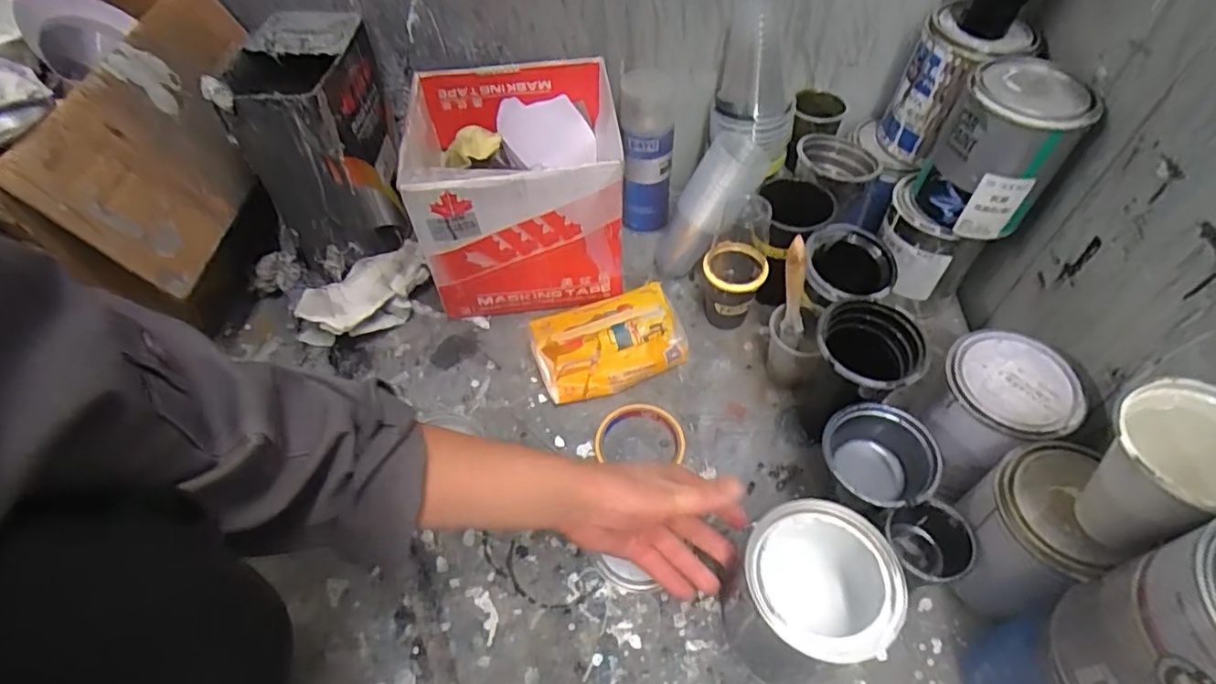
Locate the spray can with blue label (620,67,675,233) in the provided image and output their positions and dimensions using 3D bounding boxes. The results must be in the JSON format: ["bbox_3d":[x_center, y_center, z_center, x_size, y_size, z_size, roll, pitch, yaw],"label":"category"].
[{"bbox_3d":[0.047,-0.226,0.749,0.060,0.197,0.056,1,54,3],"label":"spray can with blue label"}]

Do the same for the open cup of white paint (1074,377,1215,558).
[{"bbox_3d":[0.355,0.091,0.395,0.082,0.114,0.085,-1,53,1],"label":"open cup of white paint"}]

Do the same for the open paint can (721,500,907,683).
[{"bbox_3d":[0.158,0.199,0.481,0.119,0.131,0.114,-29,58,-18],"label":"open paint can"}]

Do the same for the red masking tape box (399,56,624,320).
[{"bbox_3d":[-0.100,-0.182,0.720,0.219,0.200,0.221,-3,53,0],"label":"red masking tape box"}]

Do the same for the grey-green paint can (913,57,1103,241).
[{"bbox_3d":[0.373,-0.183,0.582,0.107,0.129,0.106,26,59,20],"label":"grey-green paint can"}]

